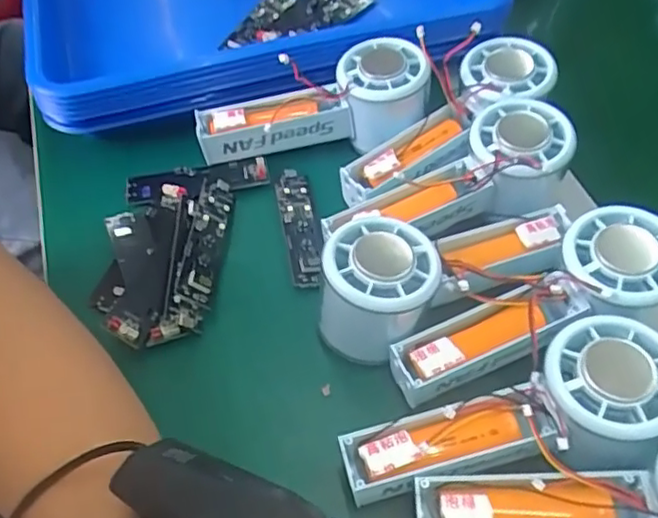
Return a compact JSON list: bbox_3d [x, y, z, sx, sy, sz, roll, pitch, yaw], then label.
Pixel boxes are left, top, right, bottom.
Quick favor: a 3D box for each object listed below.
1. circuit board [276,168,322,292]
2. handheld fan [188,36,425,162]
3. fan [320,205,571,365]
[{"bbox_3d":[-0.017,-0.022,0.391,0.022,0.010,0.089,-8,54,-6],"label":"circuit board"},{"bbox_3d":[-0.008,-0.096,0.421,0.150,0.051,0.056,-14,53,7],"label":"handheld fan"},{"bbox_3d":[0.065,0.001,0.342,0.151,0.056,0.057,-22,56,-15],"label":"fan"}]

